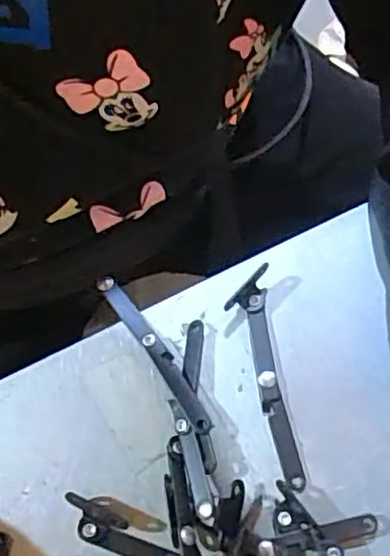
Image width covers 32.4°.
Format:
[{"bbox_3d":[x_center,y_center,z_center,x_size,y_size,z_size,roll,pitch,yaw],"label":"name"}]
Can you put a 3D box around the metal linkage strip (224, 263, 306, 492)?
[{"bbox_3d":[0.031,0.045,0.304,0.019,0.011,0.099,-8,75,-4],"label":"metal linkage strip"}]

